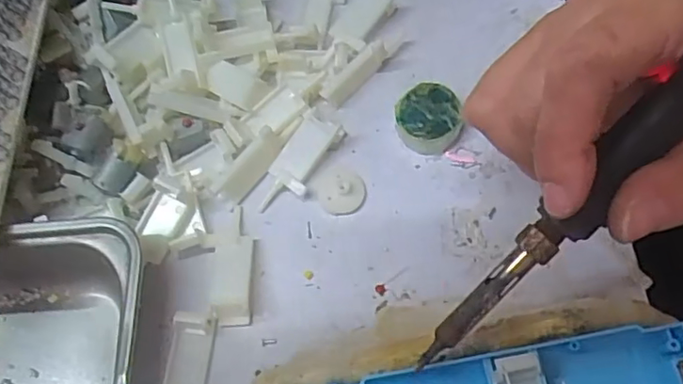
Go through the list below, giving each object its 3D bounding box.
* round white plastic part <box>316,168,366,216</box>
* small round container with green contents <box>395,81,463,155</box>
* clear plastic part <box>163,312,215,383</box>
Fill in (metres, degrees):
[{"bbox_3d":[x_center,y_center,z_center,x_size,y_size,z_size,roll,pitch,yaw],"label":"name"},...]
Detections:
[{"bbox_3d":[0.000,-0.001,0.291,0.024,0.007,0.023,-1,66,1],"label":"round white plastic part"},{"bbox_3d":[0.043,-0.037,0.297,0.031,0.019,0.032,-1,67,4],"label":"small round container with green contents"},{"bbox_3d":[-0.072,0.083,0.259,0.022,0.008,0.057,8,79,5],"label":"clear plastic part"}]

